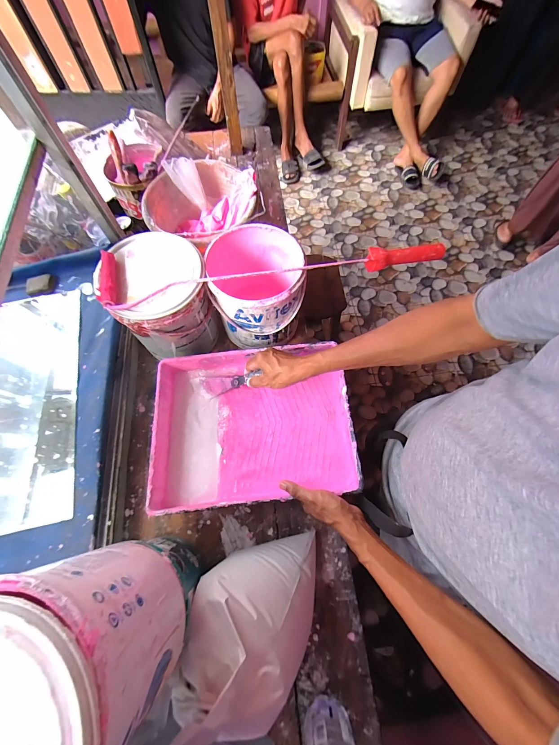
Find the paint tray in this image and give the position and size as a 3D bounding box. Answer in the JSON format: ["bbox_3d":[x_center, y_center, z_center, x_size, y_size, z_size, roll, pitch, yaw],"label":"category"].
[{"bbox_3d":[-0.055,0.091,0.539,0.349,0.078,0.272,-5,69,-3],"label":"paint tray"}]

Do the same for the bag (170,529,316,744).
[{"bbox_3d":[-0.037,0.350,0.398,0.173,0.142,0.218,8,69,3],"label":"bag"}]

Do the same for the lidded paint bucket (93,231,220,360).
[{"bbox_3d":[-0.219,-0.137,0.557,0.161,0.190,0.169,0,68,0],"label":"lidded paint bucket"}]

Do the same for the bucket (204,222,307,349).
[{"bbox_3d":[-0.044,-0.170,0.585,0.171,0.178,0.183,0,68,0],"label":"bucket"}]

